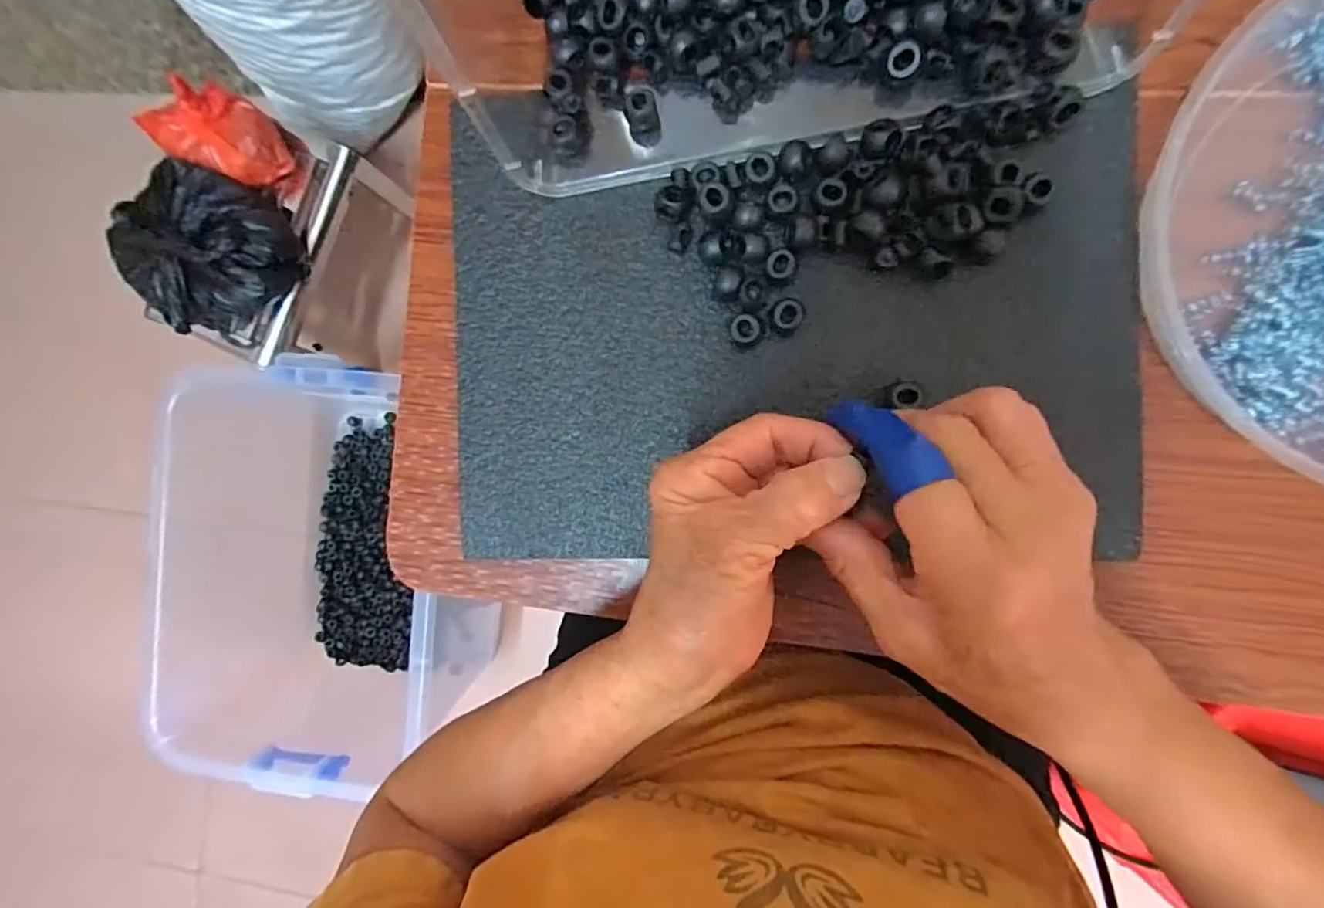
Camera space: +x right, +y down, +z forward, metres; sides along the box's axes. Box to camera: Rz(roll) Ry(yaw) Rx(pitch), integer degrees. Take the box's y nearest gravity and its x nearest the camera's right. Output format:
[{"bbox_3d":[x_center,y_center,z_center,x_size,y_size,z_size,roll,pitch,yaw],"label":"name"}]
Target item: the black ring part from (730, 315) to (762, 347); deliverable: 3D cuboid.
[{"bbox_3d":[0.042,-0.062,0.283,0.014,0.010,0.014,1,94,9],"label":"black ring part"}]

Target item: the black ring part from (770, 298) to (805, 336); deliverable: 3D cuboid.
[{"bbox_3d":[0.062,-0.068,0.279,0.016,0.011,0.016,1,94,9],"label":"black ring part"}]

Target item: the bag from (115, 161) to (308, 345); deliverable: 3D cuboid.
[{"bbox_3d":[-0.526,-0.228,0.656,0.159,0.090,0.180,43,97,4],"label":"bag"}]

